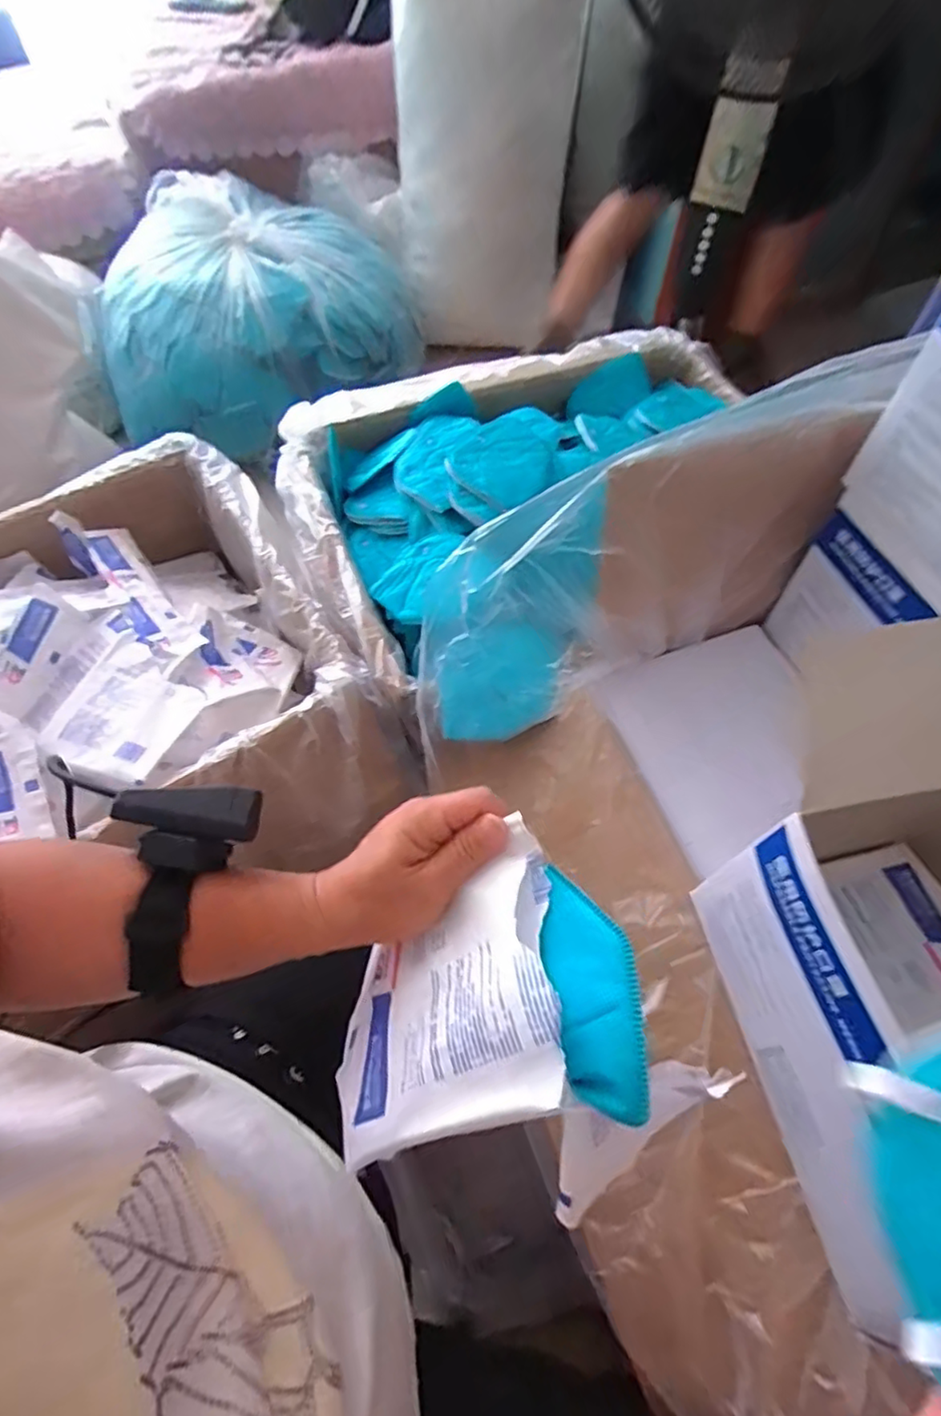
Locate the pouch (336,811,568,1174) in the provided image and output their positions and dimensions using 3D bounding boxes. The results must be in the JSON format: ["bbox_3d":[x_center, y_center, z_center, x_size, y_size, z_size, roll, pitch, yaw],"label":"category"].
[{"bbox_3d":[-0.017,0.144,0.307,0.144,0.015,0.116,-35,40,25],"label":"pouch"}]

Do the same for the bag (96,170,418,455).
[{"bbox_3d":[-0.471,-0.869,1.399,0.703,0.390,0.351,-20,62,-11],"label":"bag"}]

